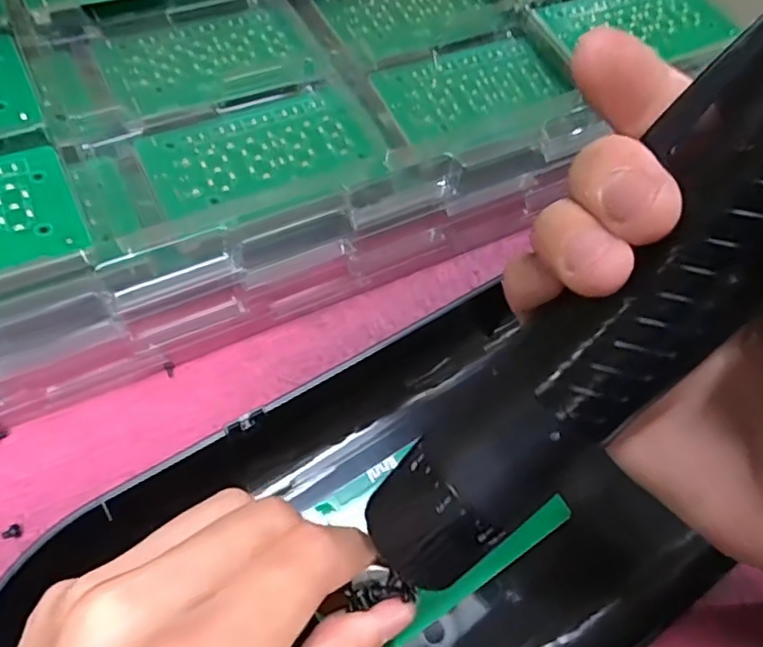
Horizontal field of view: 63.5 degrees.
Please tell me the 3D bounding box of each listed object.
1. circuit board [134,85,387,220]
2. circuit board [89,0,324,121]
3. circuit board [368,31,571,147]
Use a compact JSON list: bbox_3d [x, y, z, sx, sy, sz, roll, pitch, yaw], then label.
[{"bbox_3d":[-0.054,-0.080,0.280,0.100,0.011,0.048,-21,72,-15],"label":"circuit board"},{"bbox_3d":[-0.085,-0.133,0.301,0.096,0.009,0.061,-22,72,-15],"label":"circuit board"},{"bbox_3d":[0.045,-0.123,0.316,0.095,0.004,0.050,-24,70,-19],"label":"circuit board"}]

